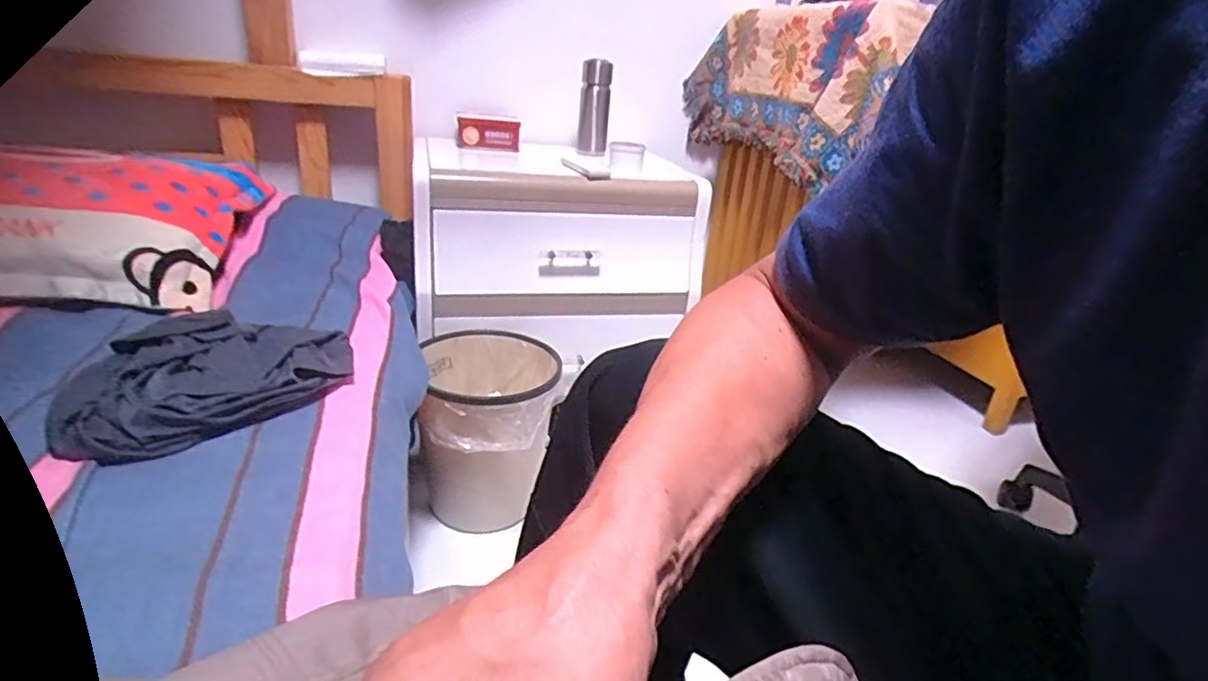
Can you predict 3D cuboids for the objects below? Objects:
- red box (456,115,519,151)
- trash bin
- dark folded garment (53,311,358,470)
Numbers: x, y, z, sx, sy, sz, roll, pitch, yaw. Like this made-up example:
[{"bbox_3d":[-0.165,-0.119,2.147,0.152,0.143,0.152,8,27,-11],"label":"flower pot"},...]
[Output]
[{"bbox_3d":[-0.220,-0.397,1.208,0.124,0.058,0.025,-5,26,-22],"label":"red box"},{"bbox_3d":[-0.184,0.148,1.030,0.208,0.240,0.241,0,24,-12],"label":"trash bin"},{"bbox_3d":[-0.400,0.029,0.647,0.264,0.057,0.205,-12,29,-35],"label":"dark folded garment"}]

